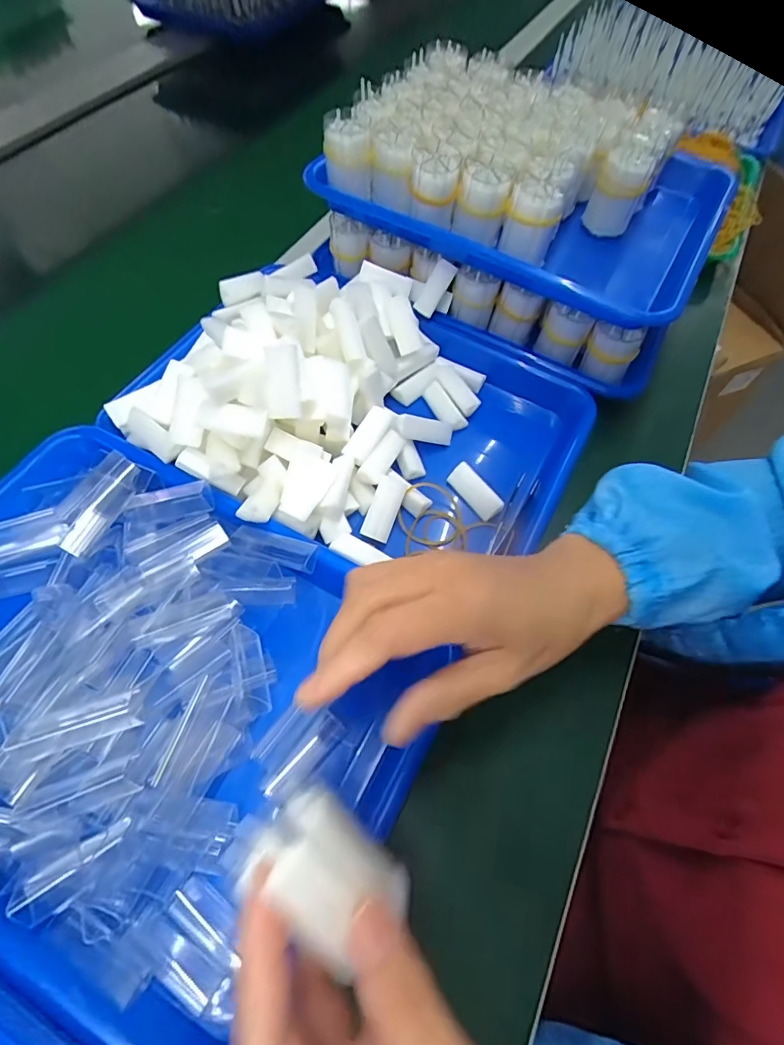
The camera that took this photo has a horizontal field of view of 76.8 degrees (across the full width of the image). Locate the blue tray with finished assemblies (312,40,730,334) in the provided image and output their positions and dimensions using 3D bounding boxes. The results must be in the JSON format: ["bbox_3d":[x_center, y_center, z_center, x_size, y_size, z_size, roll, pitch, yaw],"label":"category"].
[{"bbox_3d":[0.122,-0.311,0.441,0.320,0.074,0.249,23,63,10],"label":"blue tray with finished assemblies"}]

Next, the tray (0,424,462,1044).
[{"bbox_3d":[-0.152,0.095,0.295,0.325,0.042,0.243,26,63,11],"label":"tray"}]

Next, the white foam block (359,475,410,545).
[{"bbox_3d":[-0.005,-0.010,0.354,0.019,0.012,0.045,21,84,9],"label":"white foam block"}]

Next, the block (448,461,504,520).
[{"bbox_3d":[0.062,-0.023,0.373,0.017,0.016,0.046,-38,82,-21],"label":"block"}]

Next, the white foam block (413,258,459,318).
[{"bbox_3d":[0.038,-0.208,0.441,0.019,0.046,0.017,38,37,-1],"label":"white foam block"}]

